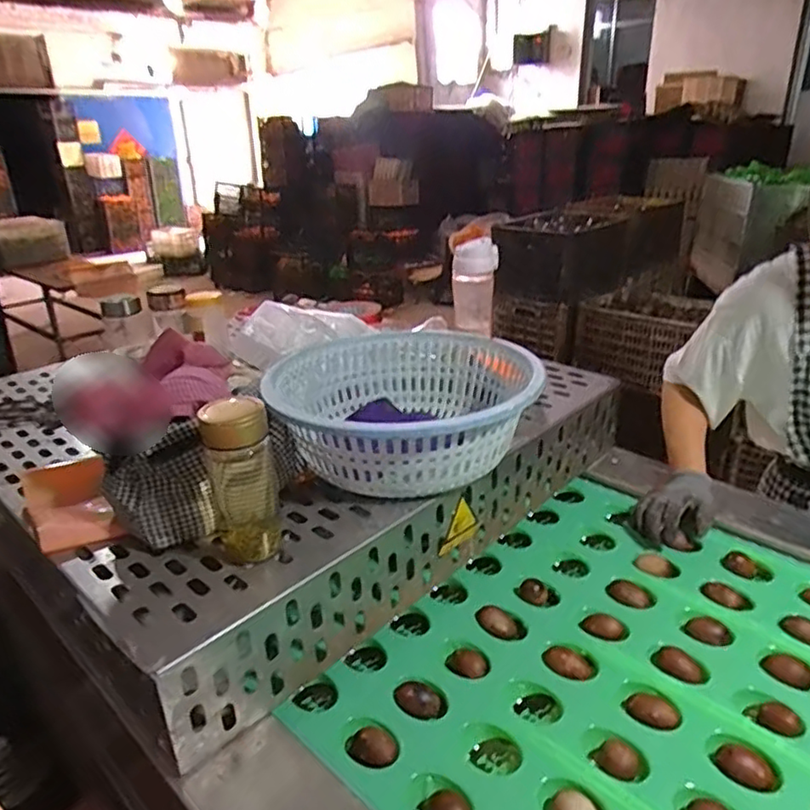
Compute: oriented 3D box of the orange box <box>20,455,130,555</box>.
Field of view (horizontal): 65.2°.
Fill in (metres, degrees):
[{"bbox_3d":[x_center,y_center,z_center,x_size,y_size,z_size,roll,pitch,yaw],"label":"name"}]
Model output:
[{"bbox_3d":[-0.424,0.123,0.797,0.092,0.044,0.184,-15,28,-32],"label":"orange box"}]

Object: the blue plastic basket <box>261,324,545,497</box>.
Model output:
[{"bbox_3d":[-0.005,-0.004,0.910,0.363,0.118,0.387,-7,25,-18],"label":"blue plastic basket"}]

